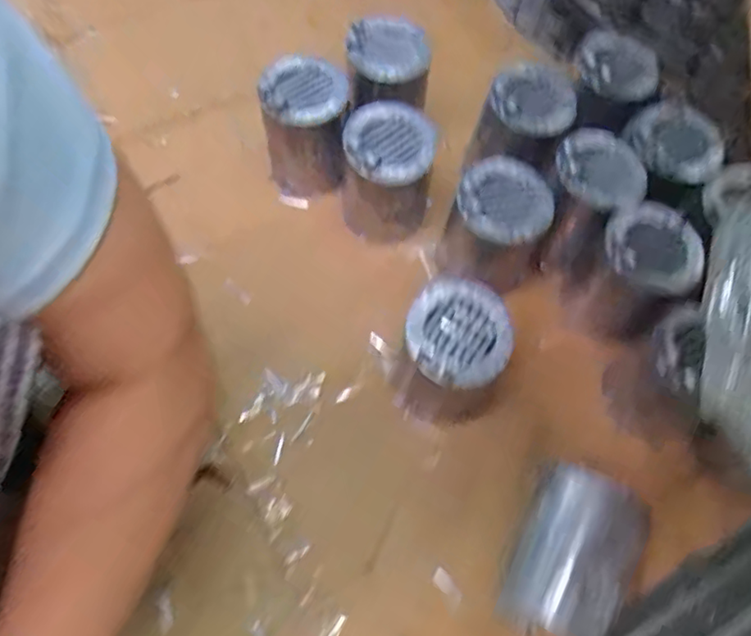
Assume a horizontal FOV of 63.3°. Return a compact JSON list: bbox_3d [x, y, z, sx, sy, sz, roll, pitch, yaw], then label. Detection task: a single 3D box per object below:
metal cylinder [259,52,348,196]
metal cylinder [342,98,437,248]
[{"bbox_3d":[-0.070,-0.191,0.615,0.079,0.116,0.077,0,63,-1],"label":"metal cylinder"},{"bbox_3d":[0.010,-0.137,0.602,0.081,0.126,0.079,0,63,-1],"label":"metal cylinder"}]

